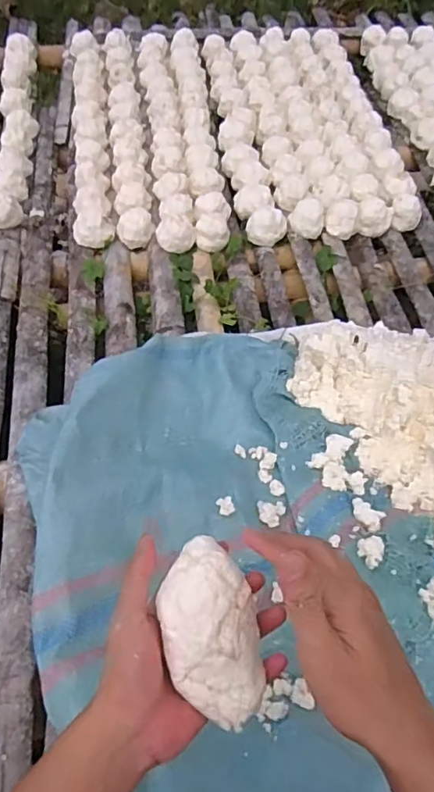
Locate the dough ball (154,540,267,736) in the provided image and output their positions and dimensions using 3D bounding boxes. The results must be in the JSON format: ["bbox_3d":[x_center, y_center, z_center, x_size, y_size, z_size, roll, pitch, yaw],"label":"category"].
[{"bbox_3d":[-0.005,0.164,0.397,0.066,0.038,0.120,-7,58,-3],"label":"dough ball"}]

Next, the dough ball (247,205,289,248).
[{"bbox_3d":[0.096,-0.327,1.078,0.078,0.055,0.061,3,53,3],"label":"dough ball"}]

